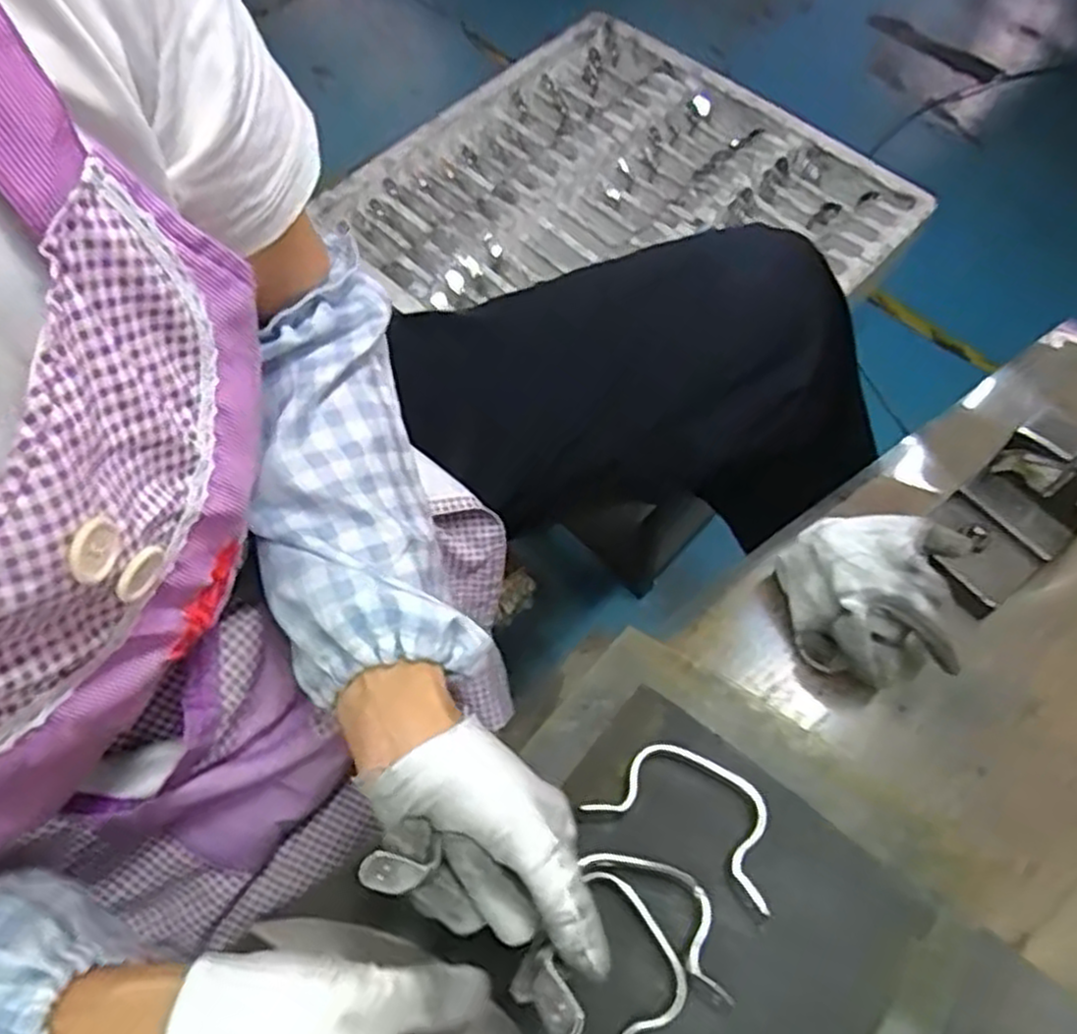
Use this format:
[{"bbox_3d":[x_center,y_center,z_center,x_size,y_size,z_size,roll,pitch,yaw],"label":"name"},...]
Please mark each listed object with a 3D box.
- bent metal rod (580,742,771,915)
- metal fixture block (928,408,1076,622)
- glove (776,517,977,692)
[{"bbox_3d":[0.078,0.148,0.389,0.095,0.011,0.052,24,61,16],"label":"bent metal rod"},{"bbox_3d":[0.269,0.000,0.438,0.093,0.078,0.062,-36,68,-16],"label":"metal fixture block"},{"bbox_3d":[0.182,0.045,0.422,0.077,0.070,0.092,-13,64,-5],"label":"glove"}]

